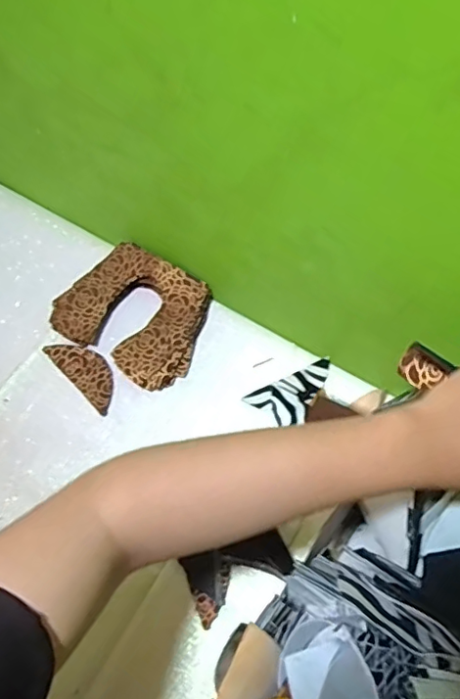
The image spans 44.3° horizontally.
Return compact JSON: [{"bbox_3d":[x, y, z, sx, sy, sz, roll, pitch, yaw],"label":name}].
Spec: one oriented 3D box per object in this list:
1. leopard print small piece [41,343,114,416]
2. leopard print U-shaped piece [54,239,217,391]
[{"bbox_3d":[-0.159,0.024,0.635,0.043,0.006,0.101,-41,75,-20],"label":"leopard print small piece"},{"bbox_3d":[-0.111,-0.044,0.648,0.174,0.036,0.135,29,68,14],"label":"leopard print U-shaped piece"}]

